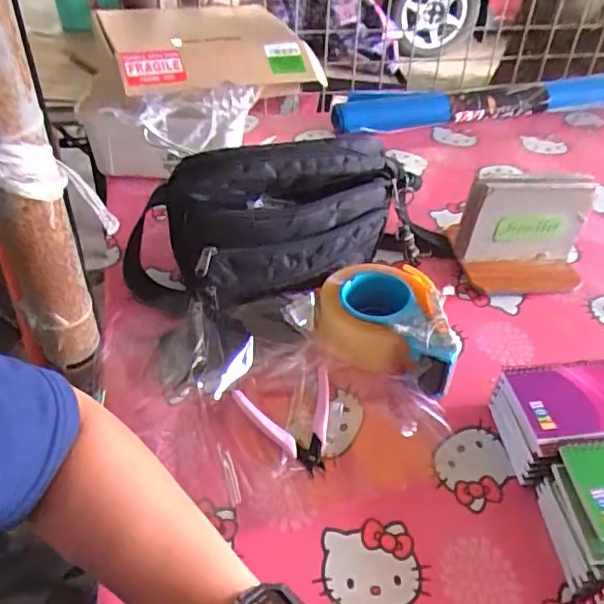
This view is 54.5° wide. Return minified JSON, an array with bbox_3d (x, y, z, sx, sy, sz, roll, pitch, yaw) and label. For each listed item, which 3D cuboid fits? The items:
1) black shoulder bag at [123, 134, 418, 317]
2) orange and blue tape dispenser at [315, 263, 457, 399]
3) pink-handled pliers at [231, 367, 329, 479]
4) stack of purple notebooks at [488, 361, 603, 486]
[{"bbox_3d":[-0.020,-0.080,0.670,0.365,0.185,0.122,-7,45,-10],"label":"black shoulder bag"},{"bbox_3d":[0.082,0.025,0.643,0.126,0.067,0.167,-4,44,-7],"label":"orange and blue tape dispenser"},{"bbox_3d":[-0.007,0.117,0.570,0.093,0.026,0.103,-13,46,-15],"label":"pink-handled pliers"},{"bbox_3d":[0.260,0.109,0.567,0.140,0.065,0.104,-8,45,-10],"label":"stack of purple notebooks"}]

